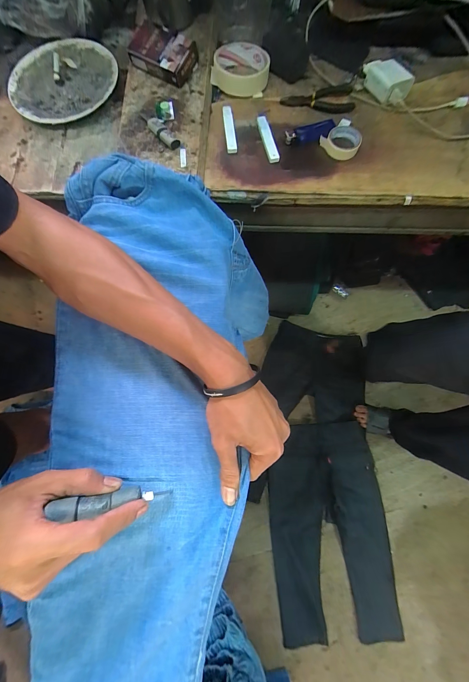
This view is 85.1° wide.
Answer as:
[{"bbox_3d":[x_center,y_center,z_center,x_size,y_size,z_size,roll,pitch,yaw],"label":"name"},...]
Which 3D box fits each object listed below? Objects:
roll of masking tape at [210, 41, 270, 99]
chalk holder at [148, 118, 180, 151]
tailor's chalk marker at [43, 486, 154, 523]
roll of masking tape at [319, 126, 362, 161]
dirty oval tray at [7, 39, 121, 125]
[{"bbox_3d":[0.010,-0.460,0.428,0.093,0.028,0.102,0,77,0],"label":"roll of masking tape"},{"bbox_3d":[-0.105,-0.308,0.379,0.018,0.012,0.062,-40,80,-8],"label":"chalk holder"},{"bbox_3d":[-0.119,0.146,0.232,0.083,0.018,0.012,0,76,-22],"label":"tailor's chalk marker"},{"bbox_3d":[0.168,-0.306,0.396,0.059,0.016,0.048,-32,79,-7],"label":"roll of masking tape"},{"bbox_3d":[-0.274,-0.419,0.415,0.170,0.020,0.152,2,77,1],"label":"dirty oval tray"}]

